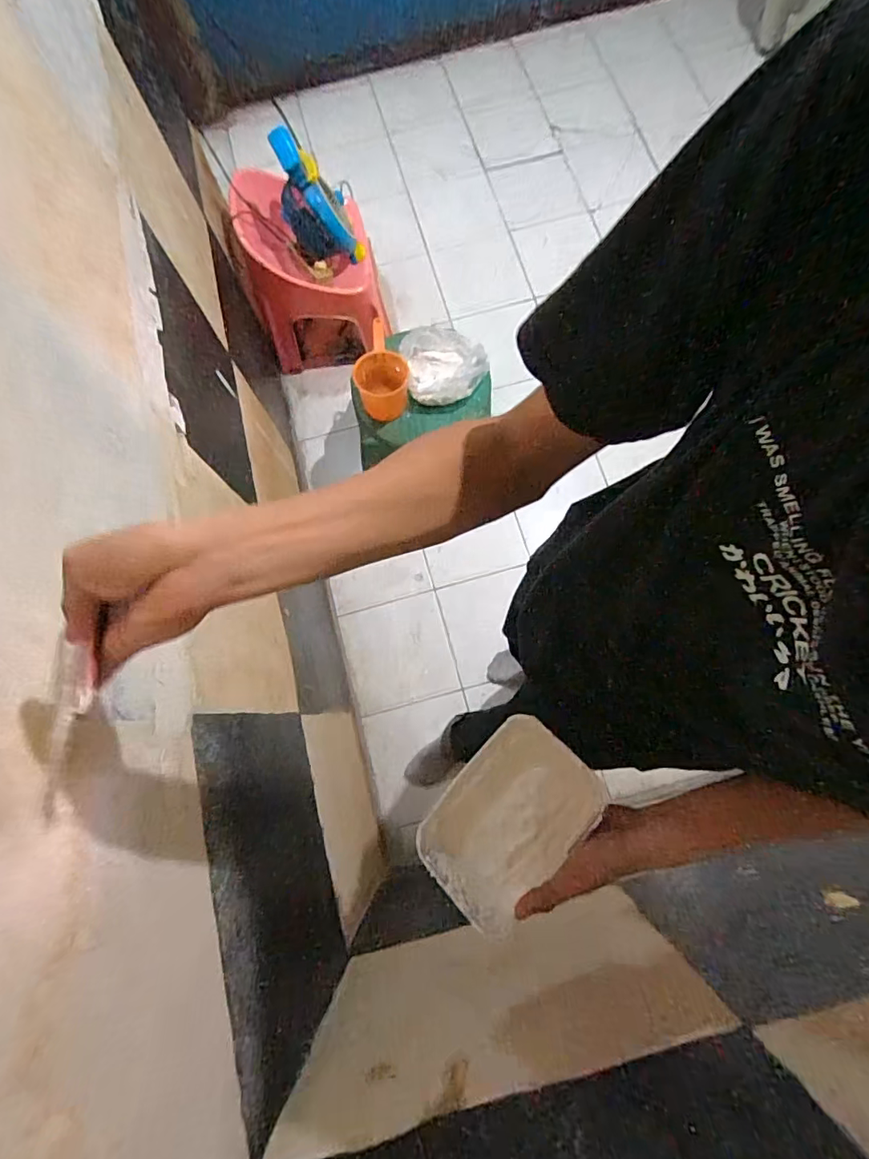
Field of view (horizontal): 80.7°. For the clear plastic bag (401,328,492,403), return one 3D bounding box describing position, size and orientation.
[{"bbox_3d":[0.026,-0.582,1.358,0.211,0.085,0.198,-12,75,-1],"label":"clear plastic bag"}]

